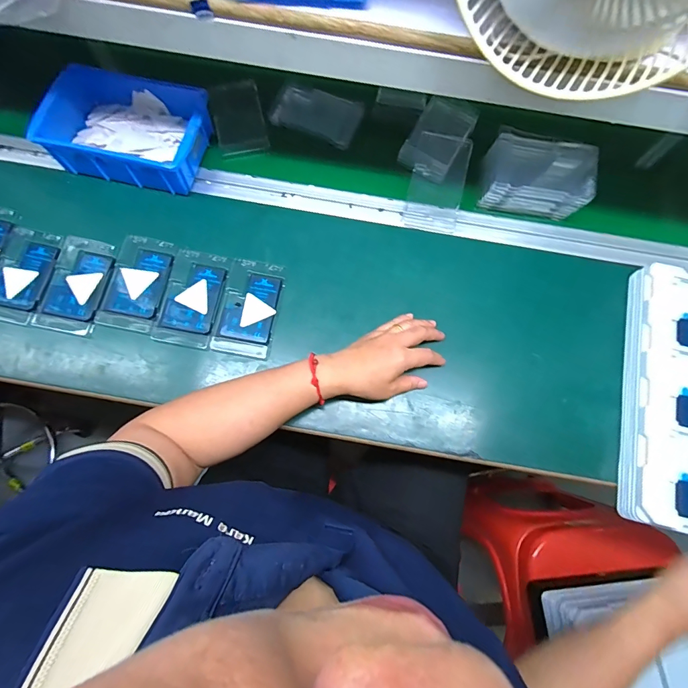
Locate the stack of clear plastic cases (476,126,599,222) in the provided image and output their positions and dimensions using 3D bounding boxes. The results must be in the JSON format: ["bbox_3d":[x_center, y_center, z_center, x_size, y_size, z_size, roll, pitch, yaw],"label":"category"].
[{"bbox_3d":[0.257,-0.222,0.526,0.133,0.074,0.077,6,74,3],"label":"stack of clear plastic cases"}]

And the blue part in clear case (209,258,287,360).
[{"bbox_3d":[-0.123,-0.048,0.501,0.075,0.009,0.126,11,74,4],"label":"blue part in clear case"}]

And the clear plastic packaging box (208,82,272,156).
[{"bbox_3d":[-0.156,-0.336,0.569,0.072,0.014,0.123,-14,74,-3],"label":"clear plastic packaging box"}]

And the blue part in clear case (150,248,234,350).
[{"bbox_3d":[-0.199,-0.060,0.505,0.076,0.014,0.126,12,74,4],"label":"blue part in clear case"}]

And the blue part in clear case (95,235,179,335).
[{"bbox_3d":[-0.272,-0.081,0.510,0.075,0.021,0.126,13,74,4],"label":"blue part in clear case"}]

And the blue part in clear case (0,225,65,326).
[{"bbox_3d":[-0.423,-0.090,0.507,0.077,0.022,0.125,15,75,5],"label":"blue part in clear case"}]

